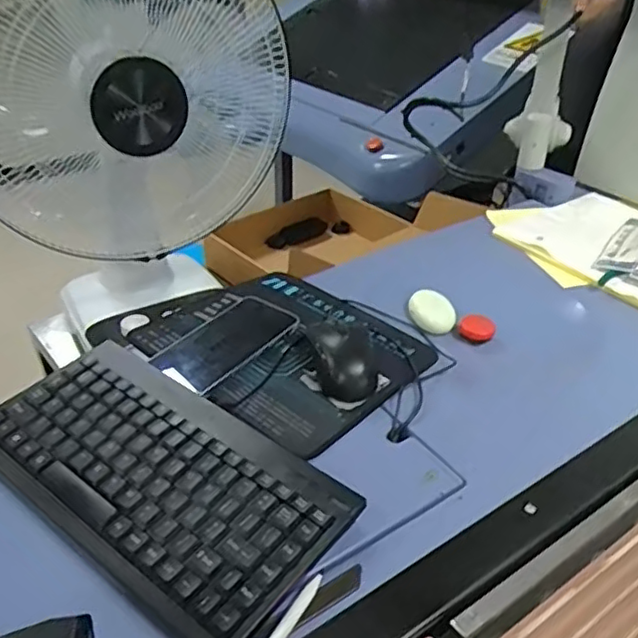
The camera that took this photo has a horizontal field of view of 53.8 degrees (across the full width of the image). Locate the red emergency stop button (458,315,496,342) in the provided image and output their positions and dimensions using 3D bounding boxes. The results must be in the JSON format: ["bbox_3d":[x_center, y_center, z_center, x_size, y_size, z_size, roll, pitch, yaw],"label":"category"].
[{"bbox_3d":[0.179,0.010,0.711,0.039,0.010,0.039,16,37,18],"label":"red emergency stop button"}]

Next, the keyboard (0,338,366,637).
[{"bbox_3d":[-0.124,0.113,0.473,0.285,0.026,0.143,27,41,29],"label":"keyboard"}]

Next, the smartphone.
[{"bbox_3d":[-0.090,0.019,0.621,0.079,0.011,0.145,24,40,27],"label":"smartphone"}]

